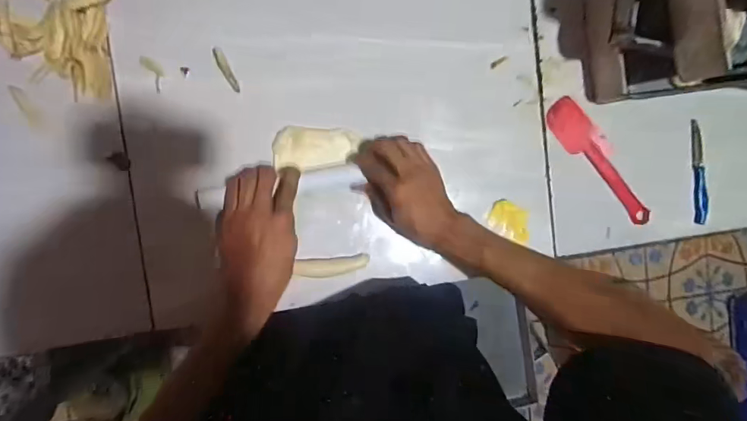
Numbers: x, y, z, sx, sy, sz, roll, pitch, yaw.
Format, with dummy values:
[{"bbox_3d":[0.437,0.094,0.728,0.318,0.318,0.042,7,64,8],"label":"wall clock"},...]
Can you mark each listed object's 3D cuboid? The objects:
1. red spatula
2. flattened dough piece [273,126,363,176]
[{"bbox_3d":[0.293,-0.056,0.545,0.041,0.014,0.197,-39,98,-4],"label":"red spatula"},{"bbox_3d":[-0.067,-0.072,0.497,0.097,0.005,0.049,1,94,-8],"label":"flattened dough piece"}]

